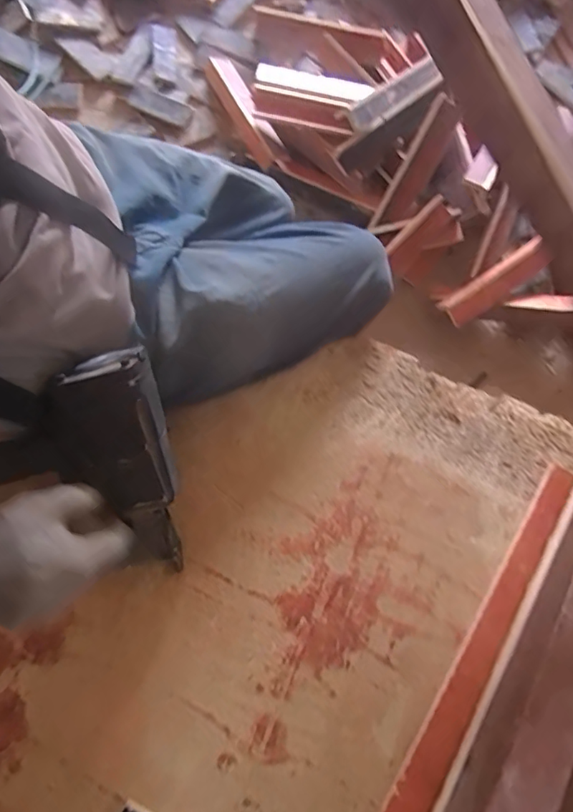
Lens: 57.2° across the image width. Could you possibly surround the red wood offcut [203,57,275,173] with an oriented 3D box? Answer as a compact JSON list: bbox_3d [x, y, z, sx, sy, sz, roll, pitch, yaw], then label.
[{"bbox_3d":[-0.119,-0.790,1.382,0.073,0.043,0.358,-25,81,-6],"label":"red wood offcut"}]

